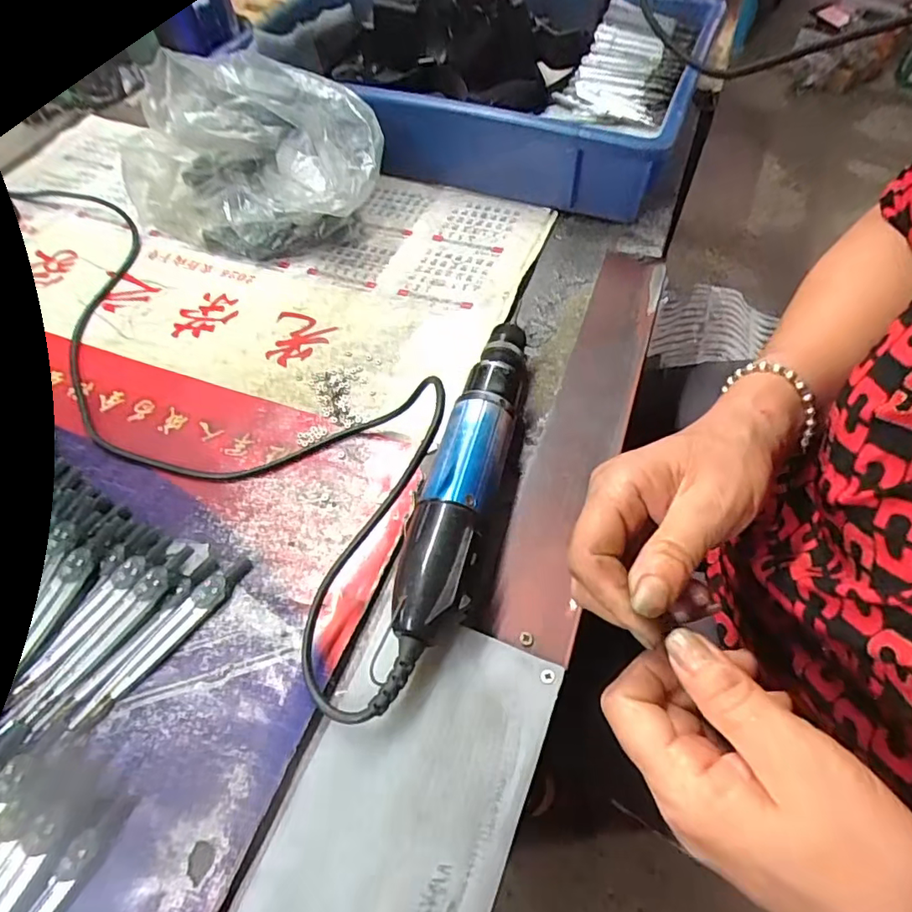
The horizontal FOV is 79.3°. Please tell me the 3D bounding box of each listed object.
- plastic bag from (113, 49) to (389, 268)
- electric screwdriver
[{"bbox_3d":[-0.179,-0.250,0.467,0.242,0.104,0.126,20,59,16],"label":"plastic bag"},{"bbox_3d":[0.005,0.016,0.308,0.041,0.038,0.230,10,57,9],"label":"electric screwdriver"}]

